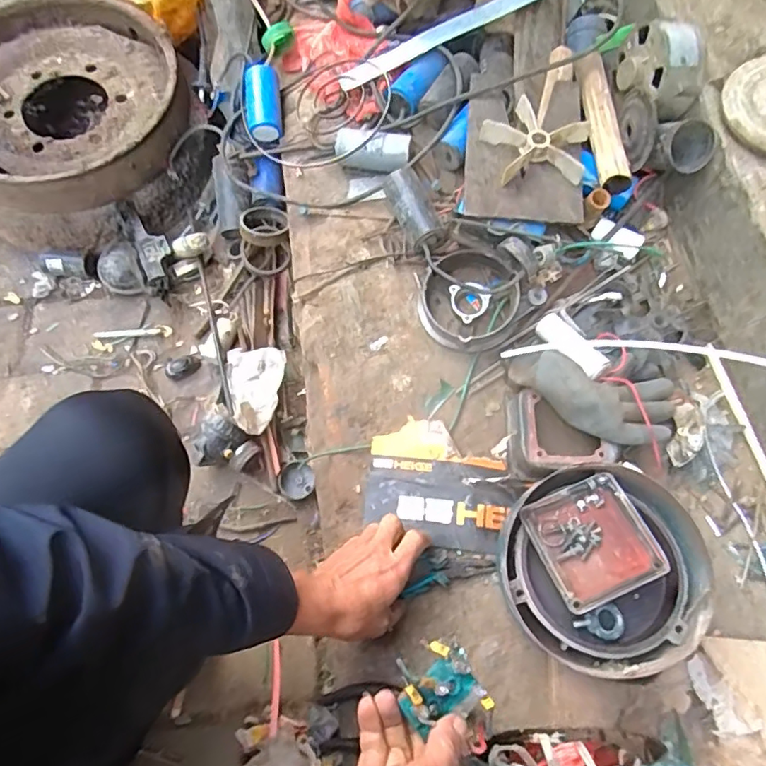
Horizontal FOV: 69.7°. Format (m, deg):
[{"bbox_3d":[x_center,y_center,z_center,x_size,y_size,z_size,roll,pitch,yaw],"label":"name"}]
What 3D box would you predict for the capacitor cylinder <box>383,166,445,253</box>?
[{"bbox_3d":[0.041,-0.228,0.721,0.053,0.053,0.113,-28,85,-12],"label":"capacitor cylinder"}]

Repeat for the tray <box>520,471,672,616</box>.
[{"bbox_3d":[0.208,0.155,0.545,0.109,0.024,0.108,-21,71,-9],"label":"tray"}]

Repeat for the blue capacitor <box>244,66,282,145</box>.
[{"bbox_3d":[-0.184,-0.430,0.834,0.055,0.053,0.124,-7,69,-4],"label":"blue capacitor"}]

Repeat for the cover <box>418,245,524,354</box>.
[{"bbox_3d":[0.111,-0.102,0.694,0.117,0.061,0.122,1,69,-1],"label":"cover"}]

